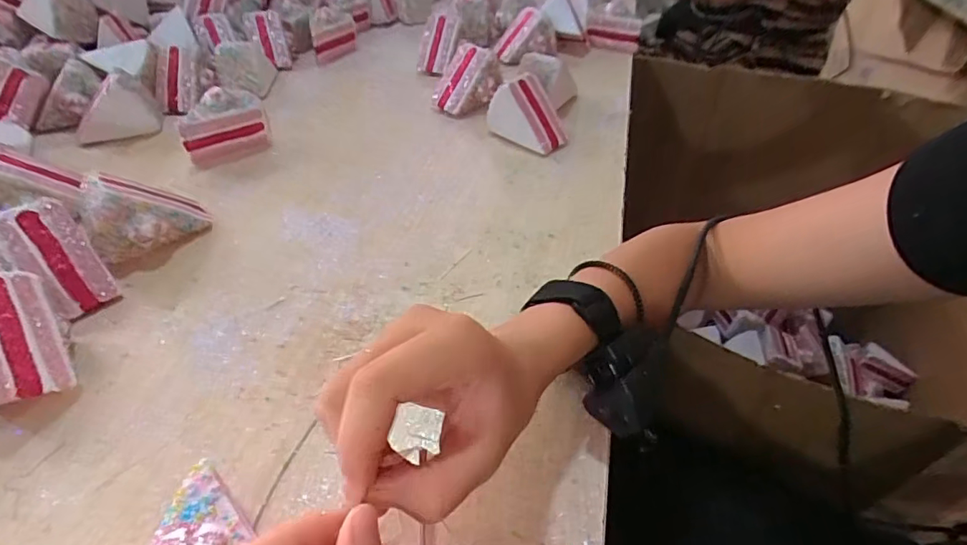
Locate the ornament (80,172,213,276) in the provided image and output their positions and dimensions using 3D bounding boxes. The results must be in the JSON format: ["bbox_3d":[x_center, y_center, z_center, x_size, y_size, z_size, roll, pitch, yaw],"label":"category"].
[{"bbox_3d":[-0.286,-0.053,0.431,0.086,0.064,0.057,-29,49,-29],"label":"ornament"}]

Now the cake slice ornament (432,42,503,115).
[{"bbox_3d":[-0.019,-0.234,0.635,0.059,0.089,0.036,41,10,29],"label":"cake slice ornament"}]

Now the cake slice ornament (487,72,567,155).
[{"bbox_3d":[0.053,-0.179,0.567,0.083,0.067,0.052,27,48,27],"label":"cake slice ornament"}]

